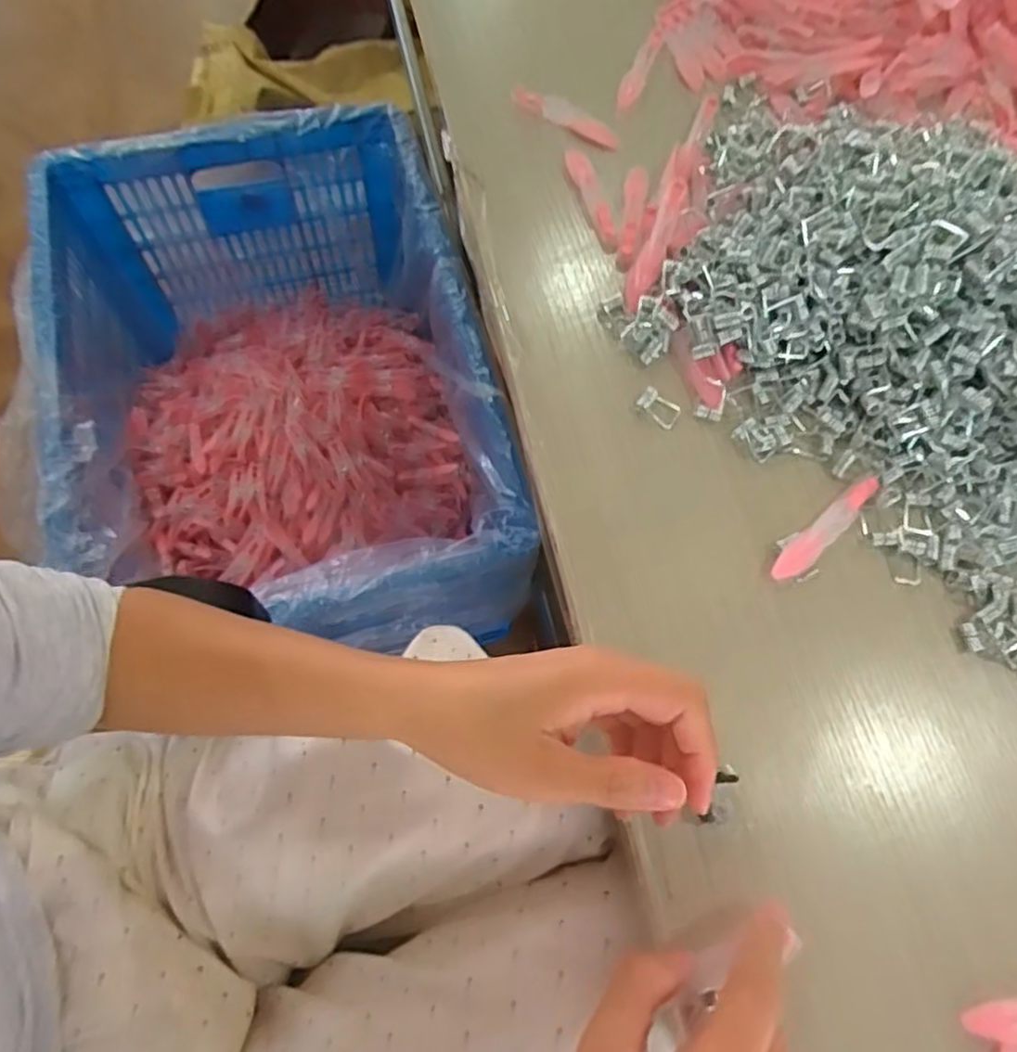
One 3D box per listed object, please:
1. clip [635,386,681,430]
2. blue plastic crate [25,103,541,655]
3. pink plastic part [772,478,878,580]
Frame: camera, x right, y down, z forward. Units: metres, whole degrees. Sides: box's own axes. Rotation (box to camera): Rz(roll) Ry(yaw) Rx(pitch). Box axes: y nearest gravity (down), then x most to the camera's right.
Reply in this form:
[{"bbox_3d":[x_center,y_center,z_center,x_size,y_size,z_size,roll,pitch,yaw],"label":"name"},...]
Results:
[{"bbox_3d":[0.081,-0.064,0.382,0.023,0.005,0.016,33,71,13],"label":"clip"},{"bbox_3d":[-0.298,-0.163,0.949,0.514,0.305,0.697,-15,68,-6],"label":"blue plastic crate"},{"bbox_3d":[0.162,0.001,0.356,0.078,0.005,0.014,-39,72,-14],"label":"pink plastic part"}]

